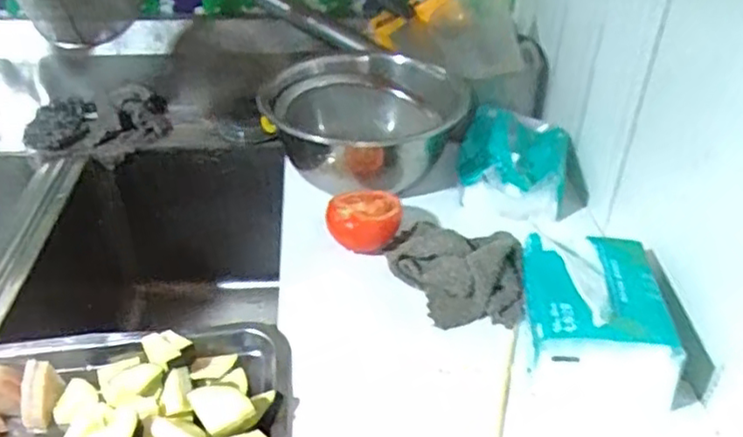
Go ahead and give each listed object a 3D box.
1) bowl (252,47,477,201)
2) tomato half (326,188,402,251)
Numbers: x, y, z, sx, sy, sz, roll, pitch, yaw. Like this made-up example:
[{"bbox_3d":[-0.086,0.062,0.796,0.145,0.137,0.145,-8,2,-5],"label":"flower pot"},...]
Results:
[{"bbox_3d":[0.004,-0.106,0.714,0.193,0.092,0.193,0,37,0],"label":"bowl"},{"bbox_3d":[-0.006,0.001,0.603,0.067,0.037,0.057,-4,37,-6],"label":"tomato half"}]

